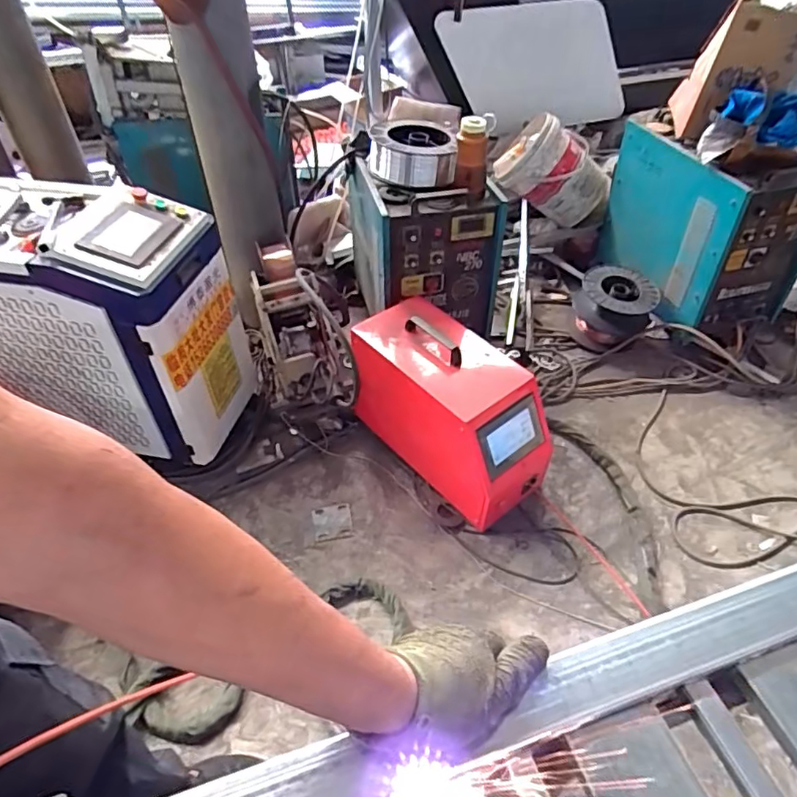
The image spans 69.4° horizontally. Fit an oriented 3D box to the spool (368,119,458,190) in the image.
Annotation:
[{"bbox_3d":[0.039,-0.748,1.735,0.253,0.107,0.301,0,45,1],"label":"spool"}]

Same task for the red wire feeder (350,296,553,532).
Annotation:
[{"bbox_3d":[0.134,0.023,1.618,0.298,0.355,0.580,-35,54,-30],"label":"red wire feeder"}]

